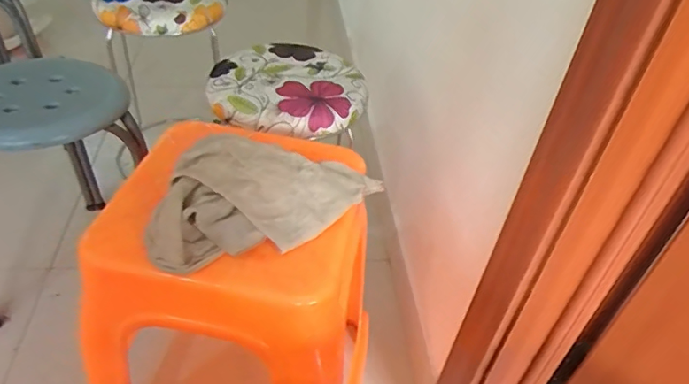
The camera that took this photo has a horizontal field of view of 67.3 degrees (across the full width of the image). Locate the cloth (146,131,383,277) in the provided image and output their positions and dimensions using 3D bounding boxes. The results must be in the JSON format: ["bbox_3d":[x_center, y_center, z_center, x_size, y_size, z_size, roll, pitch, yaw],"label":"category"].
[{"bbox_3d":[-0.081,0.005,0.590,0.268,0.065,0.142,-4,42,-12],"label":"cloth"}]

